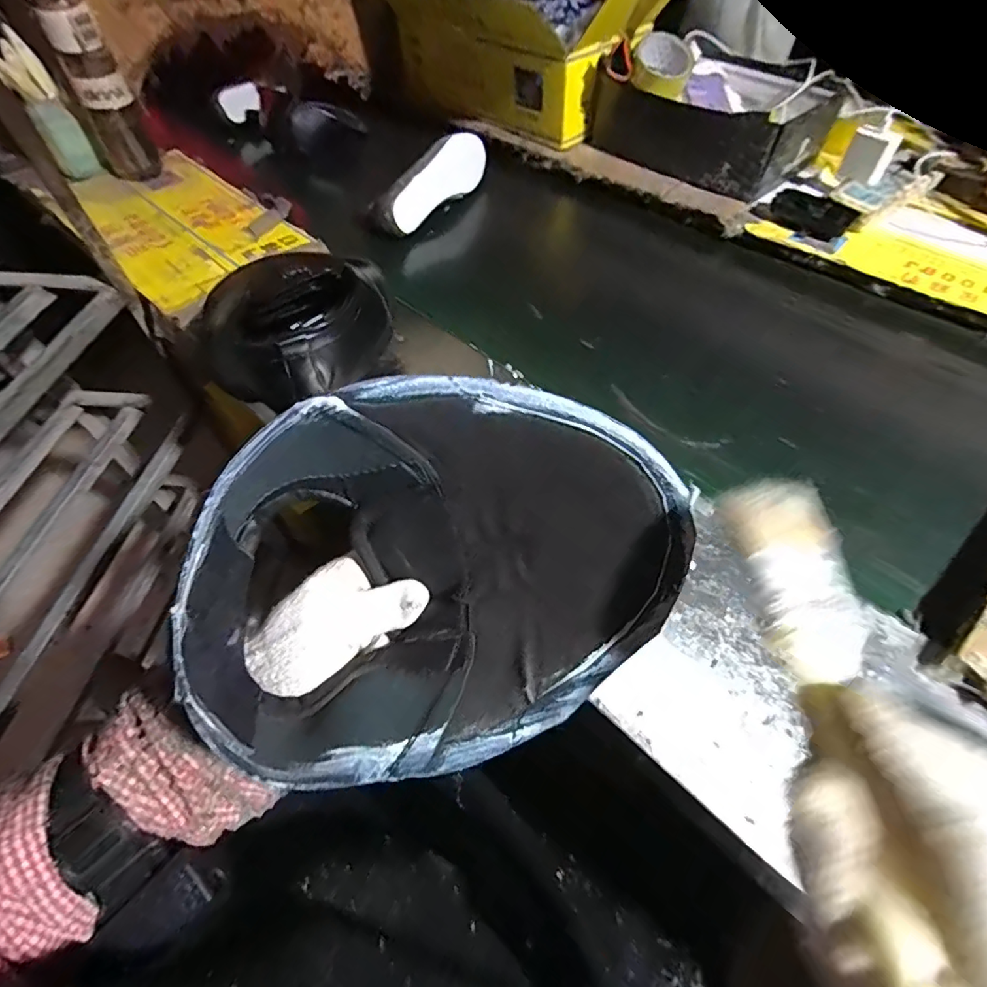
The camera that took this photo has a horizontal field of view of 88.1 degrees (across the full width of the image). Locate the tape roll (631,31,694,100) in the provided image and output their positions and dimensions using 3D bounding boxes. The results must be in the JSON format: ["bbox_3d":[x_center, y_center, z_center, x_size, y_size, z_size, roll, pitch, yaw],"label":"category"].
[{"bbox_3d":[0.260,-0.658,0.778,0.086,0.023,0.087,0,87,-4],"label":"tape roll"}]

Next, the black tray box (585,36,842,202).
[{"bbox_3d":[0.353,-0.605,0.835,0.220,0.112,0.336,-38,61,-22],"label":"black tray box"}]

